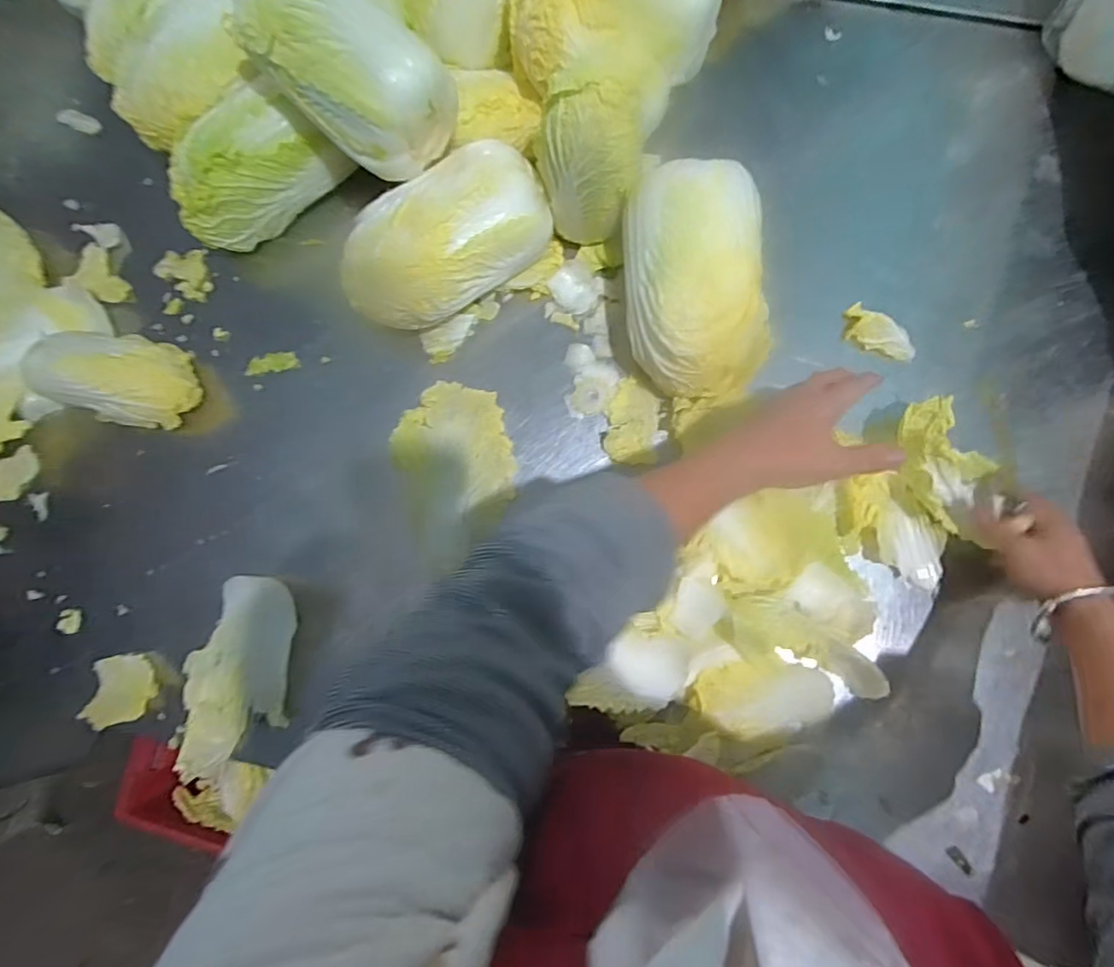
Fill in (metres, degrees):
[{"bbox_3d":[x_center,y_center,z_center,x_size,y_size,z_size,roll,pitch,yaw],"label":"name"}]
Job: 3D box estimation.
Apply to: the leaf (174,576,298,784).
[{"bbox_3d":[-0.294,0.184,0.518,0.090,0.032,0.189,12,84,3],"label":"leaf"}]

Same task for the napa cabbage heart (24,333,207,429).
[{"bbox_3d":[-0.428,-0.104,0.536,0.142,0.072,0.091,12,84,3],"label":"napa cabbage heart"}]

